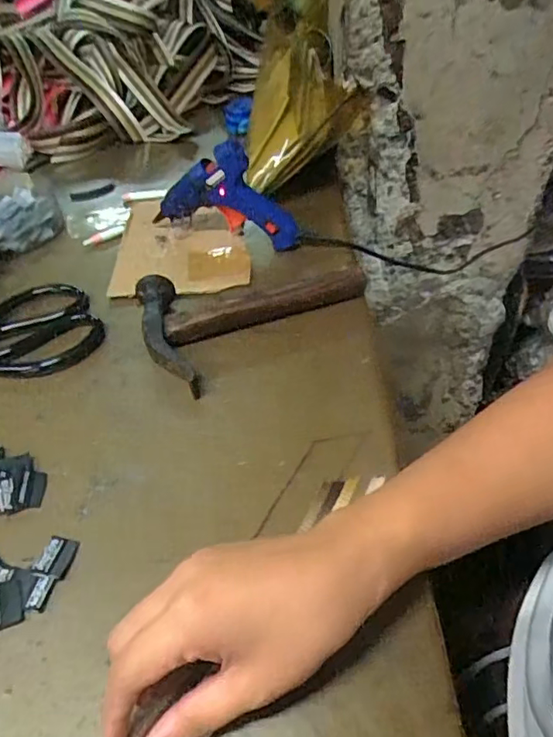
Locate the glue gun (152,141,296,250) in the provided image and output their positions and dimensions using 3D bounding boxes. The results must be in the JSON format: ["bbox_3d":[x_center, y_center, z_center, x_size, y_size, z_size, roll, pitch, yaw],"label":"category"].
[{"bbox_3d":[-0.050,-0.156,0.498,0.134,0.098,0.032,2,46,7],"label":"glue gun"}]

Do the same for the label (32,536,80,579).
[{"bbox_3d":[-0.126,0.108,0.314,0.019,0.005,0.023,5,46,11],"label":"label"}]

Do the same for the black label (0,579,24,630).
[{"bbox_3d":[-0.149,0.128,0.296,0.019,0.006,0.025,-18,47,-12],"label":"black label"}]

